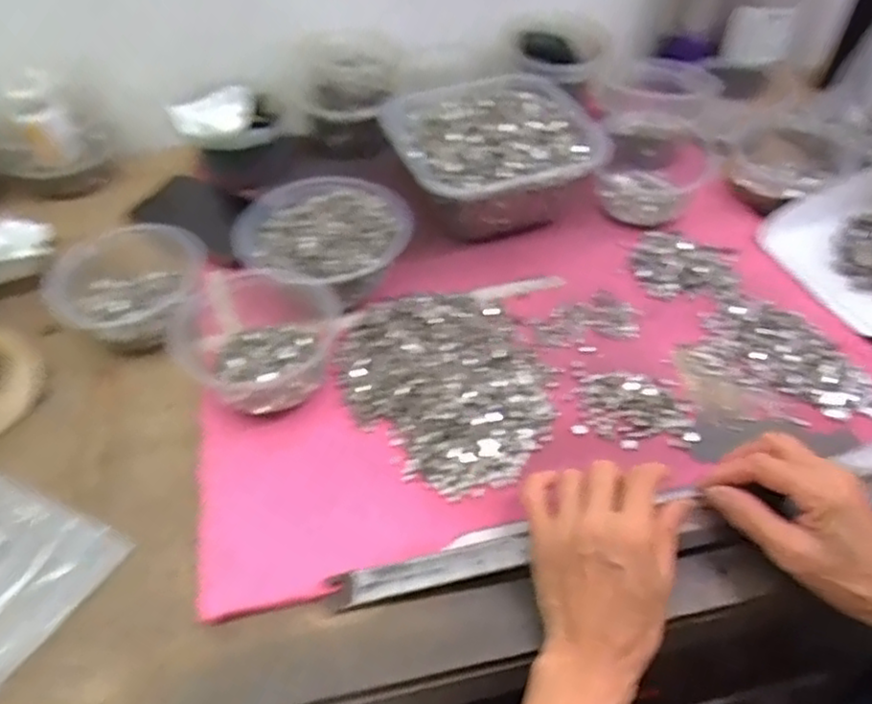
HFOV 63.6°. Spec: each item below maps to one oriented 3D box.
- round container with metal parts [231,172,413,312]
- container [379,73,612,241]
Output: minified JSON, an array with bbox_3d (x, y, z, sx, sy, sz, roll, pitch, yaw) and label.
[{"bbox_3d":[-0.098,-0.096,0.602,0.139,0.047,0.131,17,50,15],"label":"round container with metal parts"},{"bbox_3d":[0.055,-0.189,0.673,0.183,0.070,0.159,-21,55,-15],"label":"container"}]

